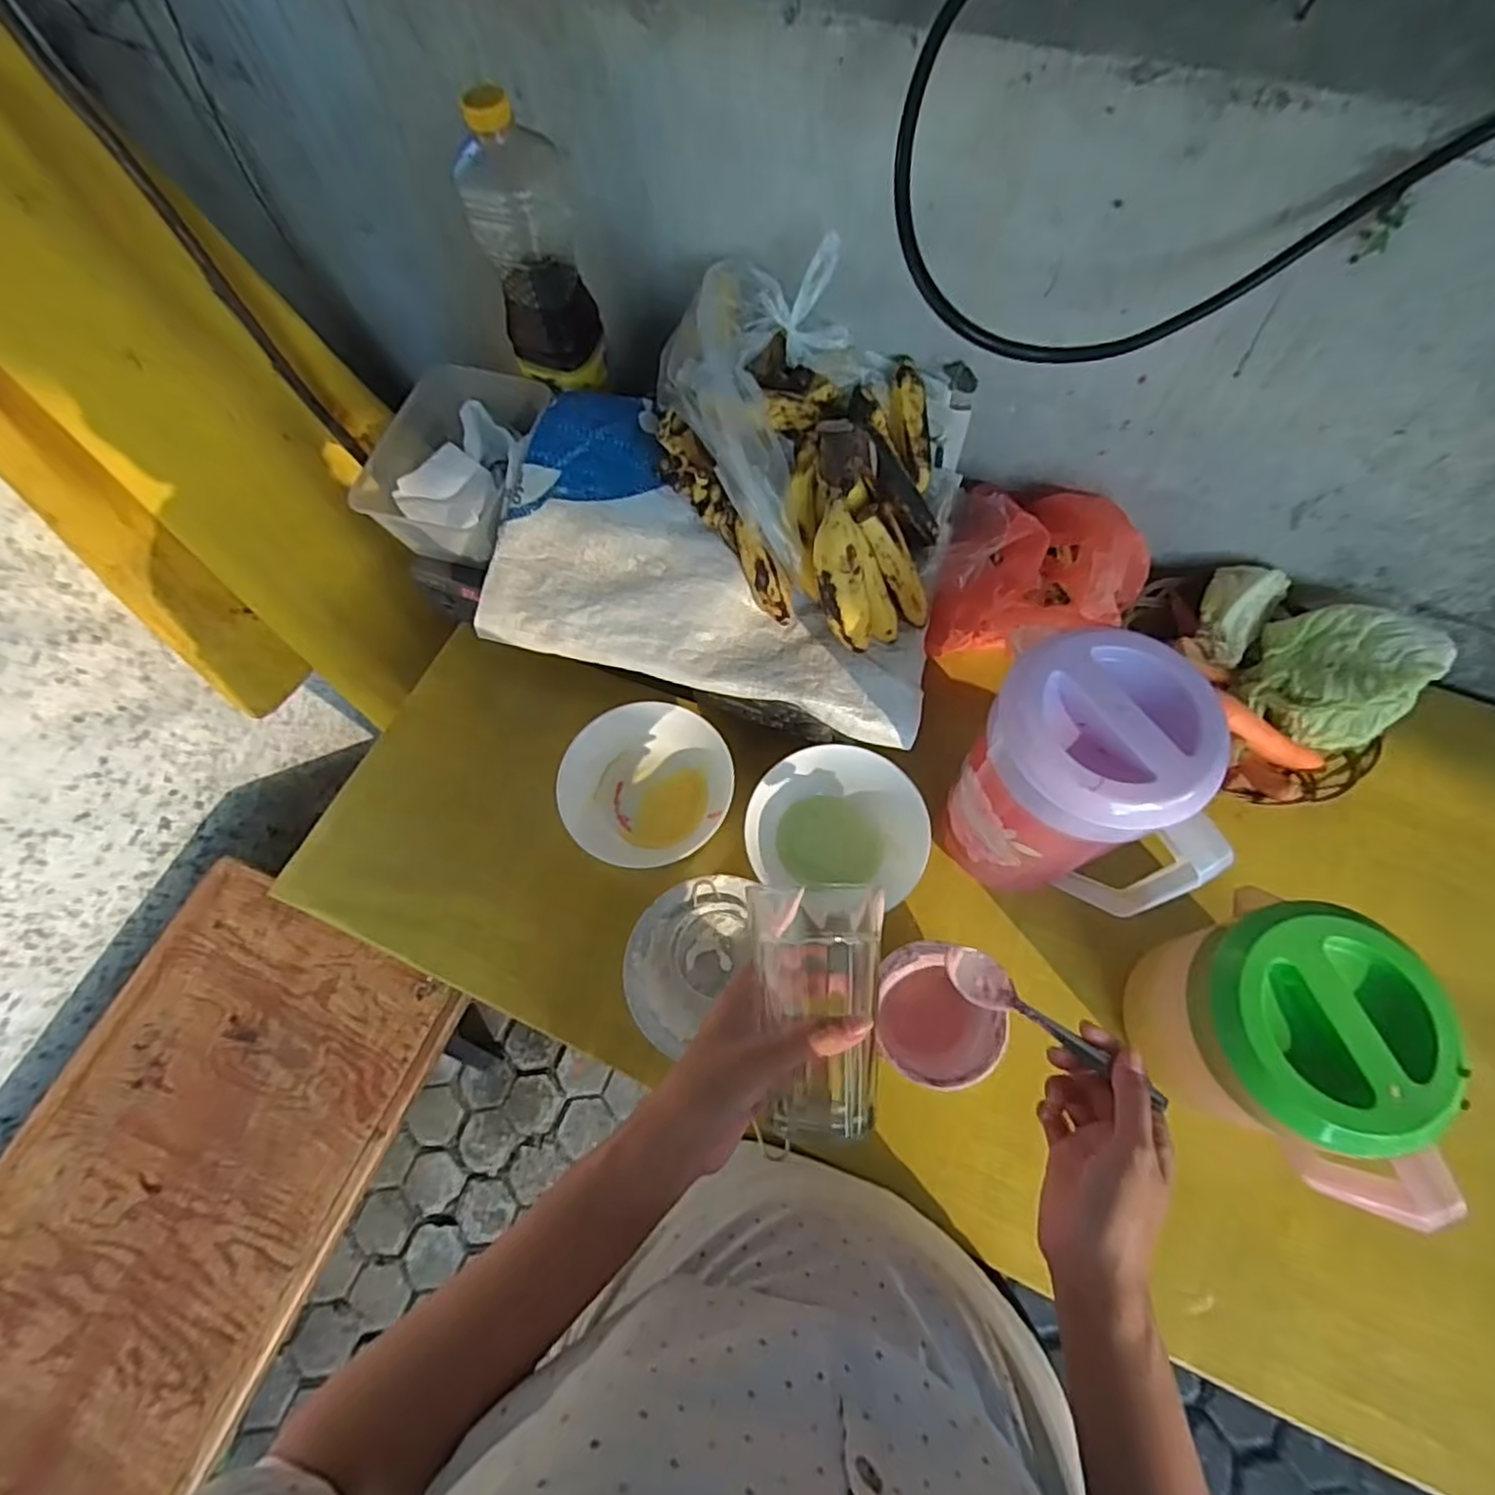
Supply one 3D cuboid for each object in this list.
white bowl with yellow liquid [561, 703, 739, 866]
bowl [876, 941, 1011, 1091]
[{"bbox_3d":[-0.085,0.035,0.613,0.144,0.060,0.140,-1,68,3],"label":"white bowl with yellow liquid"},{"bbox_3d":[0.144,0.201,0.528,0.090,0.069,0.094,-1,68,3],"label":"bowl"}]

